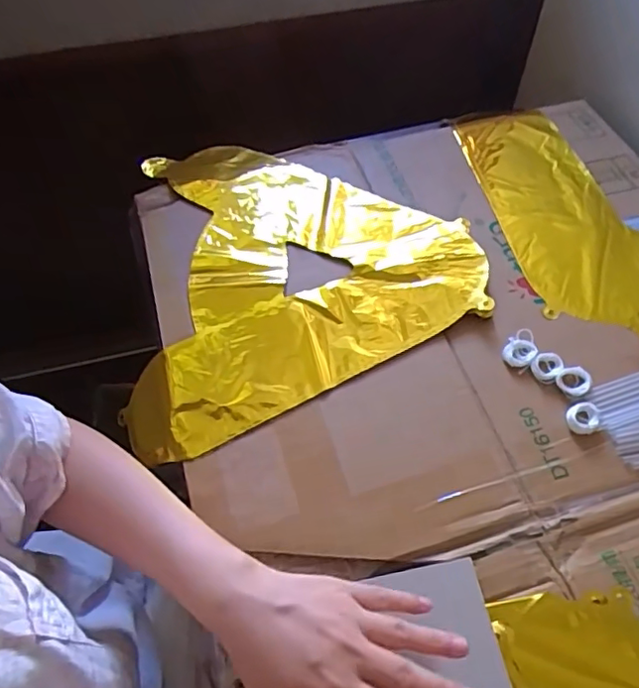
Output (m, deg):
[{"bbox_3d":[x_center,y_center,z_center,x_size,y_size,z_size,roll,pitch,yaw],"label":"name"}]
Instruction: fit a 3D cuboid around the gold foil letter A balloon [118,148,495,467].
[{"bbox_3d":[-0.017,-0.076,0.576,0.338,0.039,0.387,-6,57,1],"label":"gold foil letter A balloon"}]

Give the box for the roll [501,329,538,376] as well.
[{"bbox_3d":[0.179,0.005,0.504,0.037,0.007,0.028,-39,64,-22],"label":"roll"}]

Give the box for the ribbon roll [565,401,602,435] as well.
[{"bbox_3d":[0.216,0.061,0.467,0.029,0.007,0.025,-32,61,-18],"label":"ribbon roll"}]

